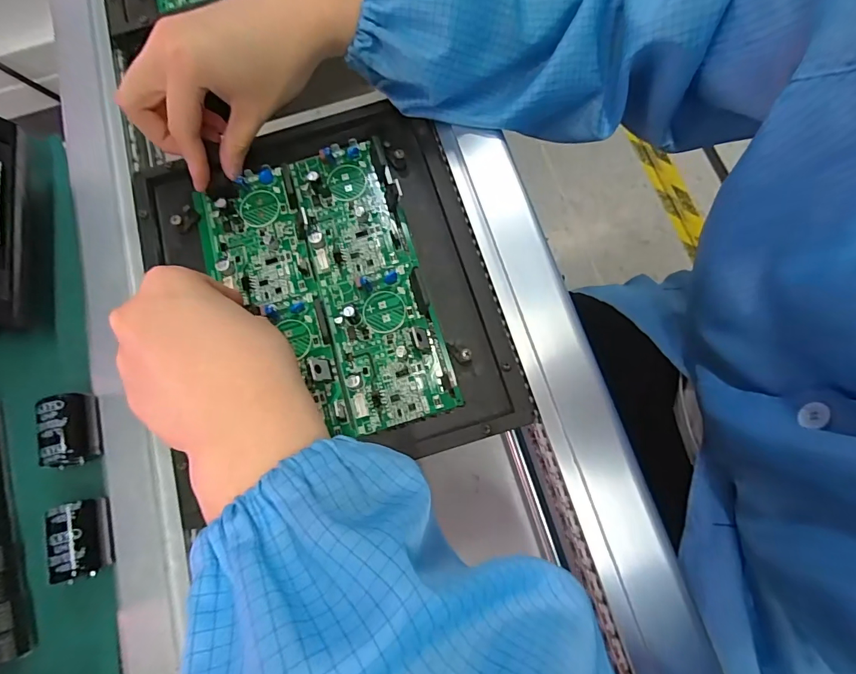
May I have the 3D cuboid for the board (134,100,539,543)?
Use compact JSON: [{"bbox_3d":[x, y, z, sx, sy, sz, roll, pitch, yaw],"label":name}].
[{"bbox_3d":[-0.077,-0.037,0.306,0.236,0.017,0.259,-15,76,-2],"label":"board"}]

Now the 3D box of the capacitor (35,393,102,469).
[{"bbox_3d":[-0.228,0.059,0.272,0.024,0.024,0.045,-12,76,0],"label":"capacitor"}]

